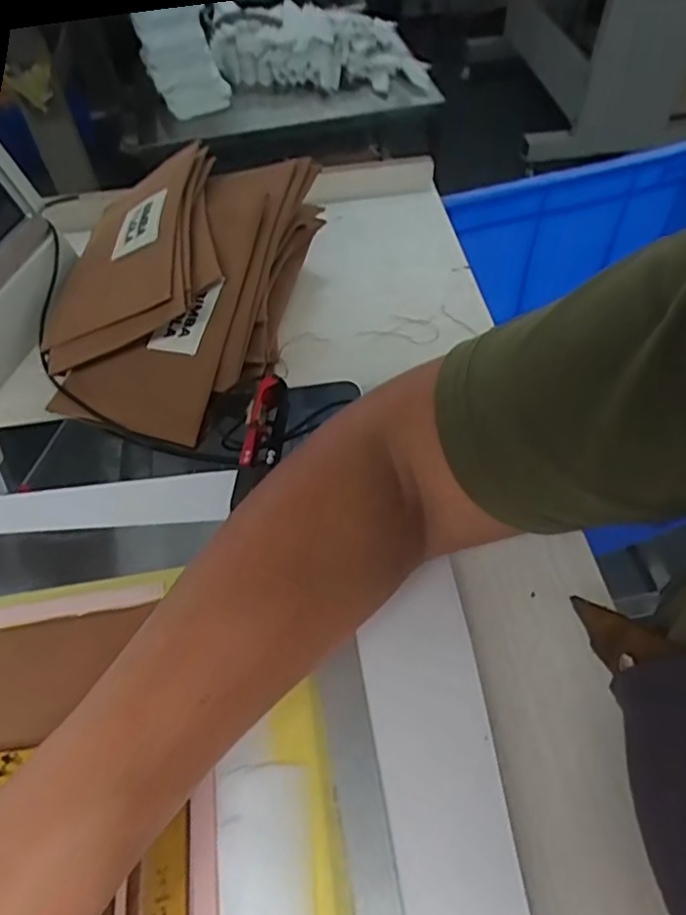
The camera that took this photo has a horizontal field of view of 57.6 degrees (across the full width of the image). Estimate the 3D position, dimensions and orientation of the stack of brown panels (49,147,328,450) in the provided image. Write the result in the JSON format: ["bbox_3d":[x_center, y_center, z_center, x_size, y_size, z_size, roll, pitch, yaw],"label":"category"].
[{"bbox_3d":[-0.120,-0.130,0.442,0.158,0.080,0.229,11,54,8],"label":"stack of brown panels"}]

